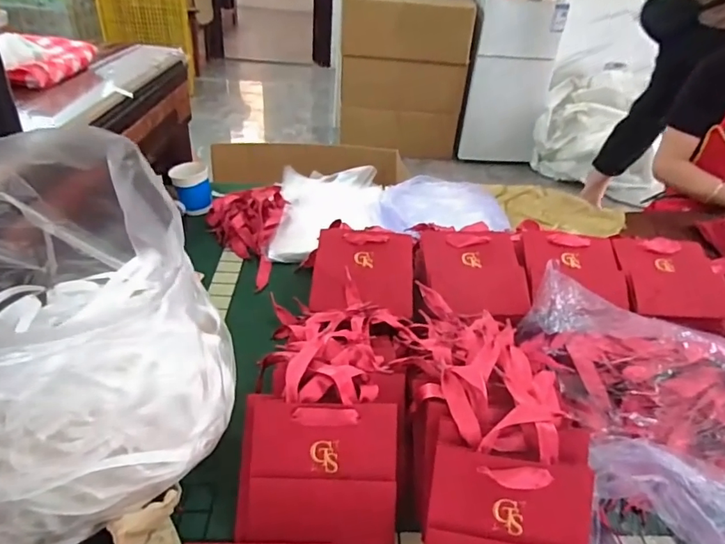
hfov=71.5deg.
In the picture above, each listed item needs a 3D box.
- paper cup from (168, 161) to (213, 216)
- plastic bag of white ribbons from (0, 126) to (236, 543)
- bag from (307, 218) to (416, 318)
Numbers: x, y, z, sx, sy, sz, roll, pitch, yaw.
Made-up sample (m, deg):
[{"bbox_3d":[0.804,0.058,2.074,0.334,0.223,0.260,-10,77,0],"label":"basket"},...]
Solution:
[{"bbox_3d":[-0.317,-0.152,0.935,0.069,0.080,0.064,-6,37,-17],"label":"paper cup"},{"bbox_3d":[-0.268,0.050,0.446,0.276,0.265,0.254,-12,38,-23],"label":"plastic bag of white ribbons"},{"bbox_3d":[0.001,-0.003,0.744,0.141,0.055,0.153,5,60,-3],"label":"bag"}]

